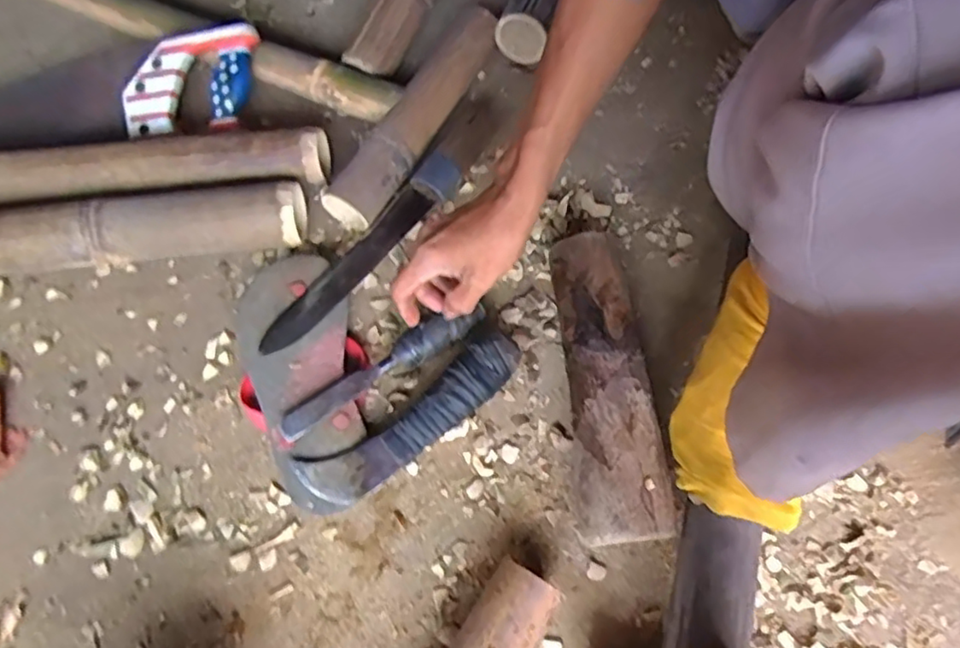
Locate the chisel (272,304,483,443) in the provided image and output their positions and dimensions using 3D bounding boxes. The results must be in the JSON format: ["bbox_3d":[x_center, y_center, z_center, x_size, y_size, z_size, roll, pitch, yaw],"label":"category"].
[{"bbox_3d":[-0.084,0.036,0.545,0.196,0.021,0.030,-31,68,-8],"label":"chisel"}]

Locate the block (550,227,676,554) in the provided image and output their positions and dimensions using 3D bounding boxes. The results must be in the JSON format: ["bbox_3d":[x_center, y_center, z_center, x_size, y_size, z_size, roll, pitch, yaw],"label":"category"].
[{"bbox_3d":[0.106,0.048,0.530,0.068,0.055,0.257,-1,63,-2],"label":"block"}]

